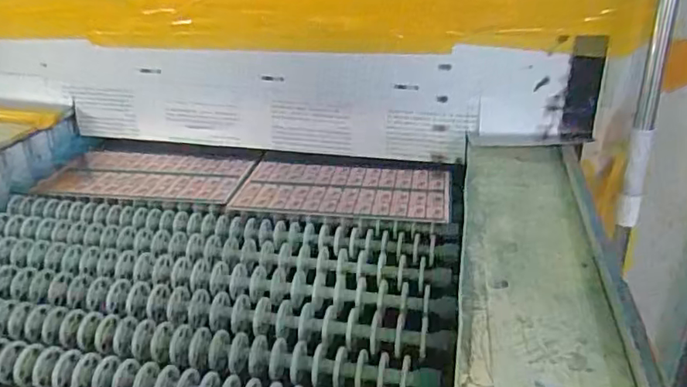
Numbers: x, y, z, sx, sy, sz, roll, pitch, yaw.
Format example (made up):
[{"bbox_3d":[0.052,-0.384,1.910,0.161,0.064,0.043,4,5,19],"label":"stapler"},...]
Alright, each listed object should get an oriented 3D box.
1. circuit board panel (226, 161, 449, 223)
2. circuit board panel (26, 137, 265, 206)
[{"bbox_3d":[0.001,-0.006,0.818,0.298,0.007,0.164,4,27,9],"label":"circuit board panel"},{"bbox_3d":[-0.307,-0.035,0.876,0.310,0.017,0.185,4,26,11],"label":"circuit board panel"}]

